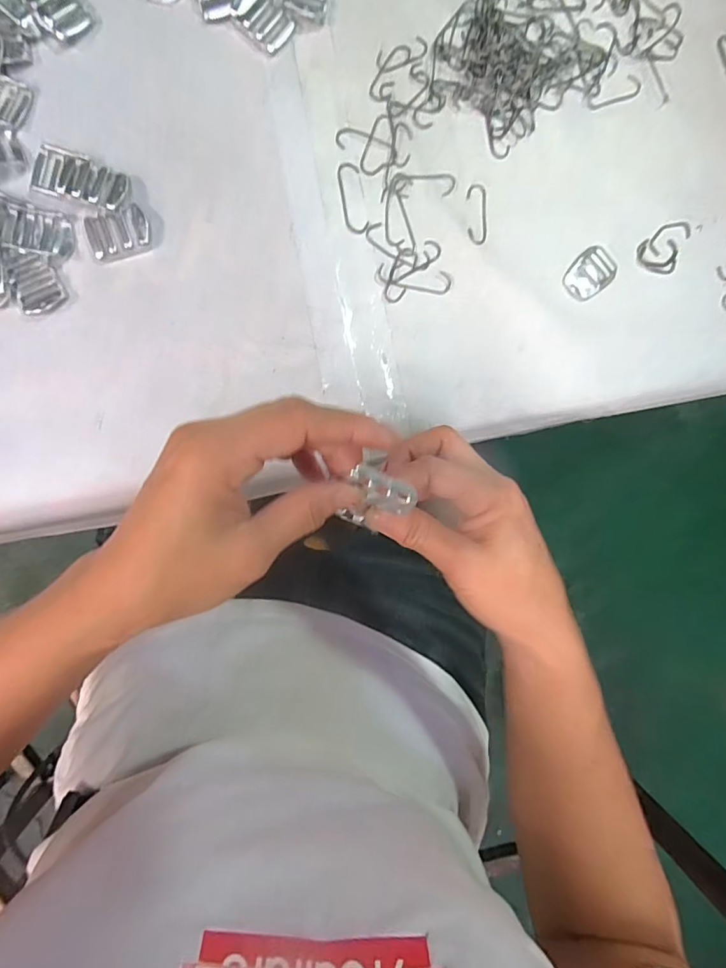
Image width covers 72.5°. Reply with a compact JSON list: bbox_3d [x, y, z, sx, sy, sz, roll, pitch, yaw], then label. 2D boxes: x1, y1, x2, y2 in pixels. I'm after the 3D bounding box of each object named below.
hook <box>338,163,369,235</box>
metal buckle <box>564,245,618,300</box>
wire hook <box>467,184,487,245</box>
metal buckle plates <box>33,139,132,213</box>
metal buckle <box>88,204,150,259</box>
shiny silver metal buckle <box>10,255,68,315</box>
[{"bbox_3d":[-0.007,-0.202,0.348,0.016,0.004,0.049,-12,94,-6],"label":"hook"},{"bbox_3d":[0.171,-0.159,0.373,0.042,0.004,0.030,-41,96,-3],"label":"metal buckle"},{"bbox_3d":[0.083,-0.196,0.359,0.015,0.004,0.043,-2,93,-7],"label":"wire hook"},{"bbox_3d":[-0.185,-0.201,0.323,0.061,0.010,0.032,15,91,-7],"label":"metal buckle plates"},{"bbox_3d":[-0.162,-0.167,0.328,0.040,0.007,0.025,-21,95,-5],"label":"metal buckle"},{"bbox_3d":[-0.213,-0.132,0.324,0.028,0.005,0.035,-16,94,-6],"label":"shiny silver metal buckle"}]

